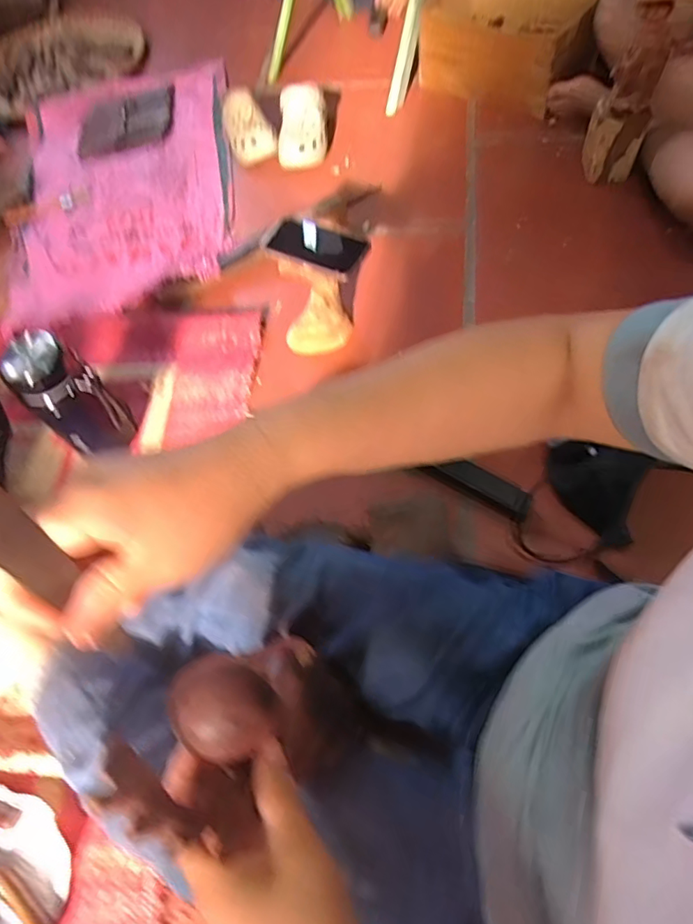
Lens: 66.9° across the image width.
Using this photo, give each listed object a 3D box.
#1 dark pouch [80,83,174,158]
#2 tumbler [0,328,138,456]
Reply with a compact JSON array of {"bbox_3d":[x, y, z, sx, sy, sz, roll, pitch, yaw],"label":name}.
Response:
[{"bbox_3d":[-0.520,-0.819,1.228,0.219,0.040,0.206,-10,63,-1],"label":"dark pouch"},{"bbox_3d":[-0.383,-0.083,0.744,0.082,0.213,0.090,-3,61,6],"label":"tumbler"}]

